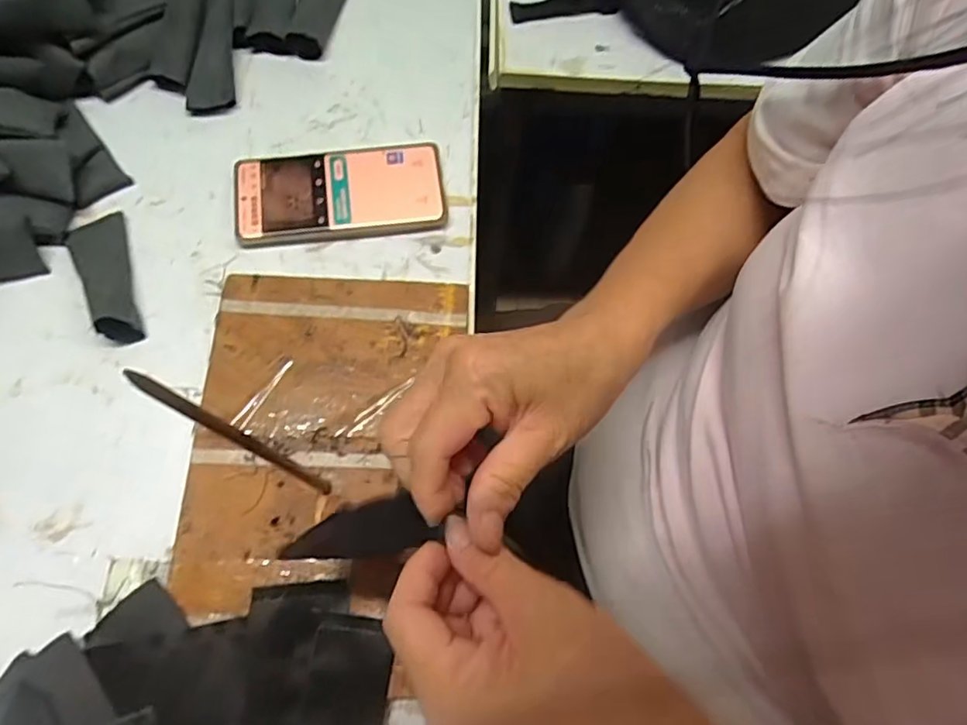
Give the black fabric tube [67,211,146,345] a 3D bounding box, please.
[{"bbox_3d":[-0.271,-0.064,0.419,0.036,0.030,0.107,-19,72,-9],"label":"black fabric tube"}]

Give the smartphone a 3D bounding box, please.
[{"bbox_3d":[-0.111,-0.132,0.461,0.157,0.014,0.076,-5,70,-5],"label":"smartphone"}]

